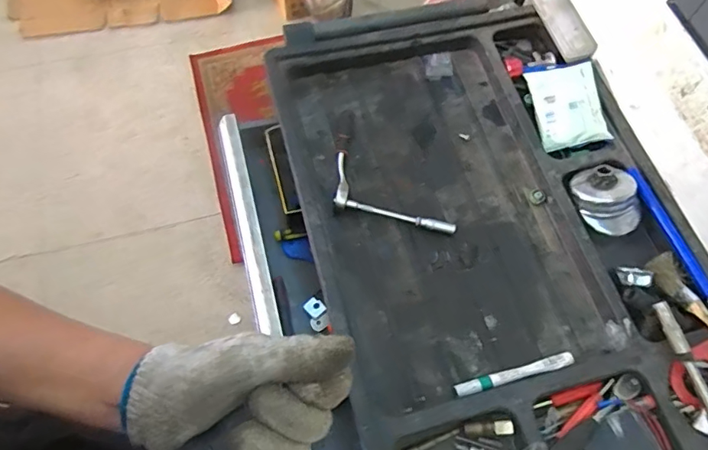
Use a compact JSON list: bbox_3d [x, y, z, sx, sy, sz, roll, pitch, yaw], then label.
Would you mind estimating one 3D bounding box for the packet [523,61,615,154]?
[{"bbox_3d":[0.298,-0.171,0.701,0.086,0.021,0.132,-10,74,12],"label":"packet"}]

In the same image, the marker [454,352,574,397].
[{"bbox_3d":[0.181,0.166,0.557,0.141,0.010,0.015,-13,66,-9],"label":"marker"}]

